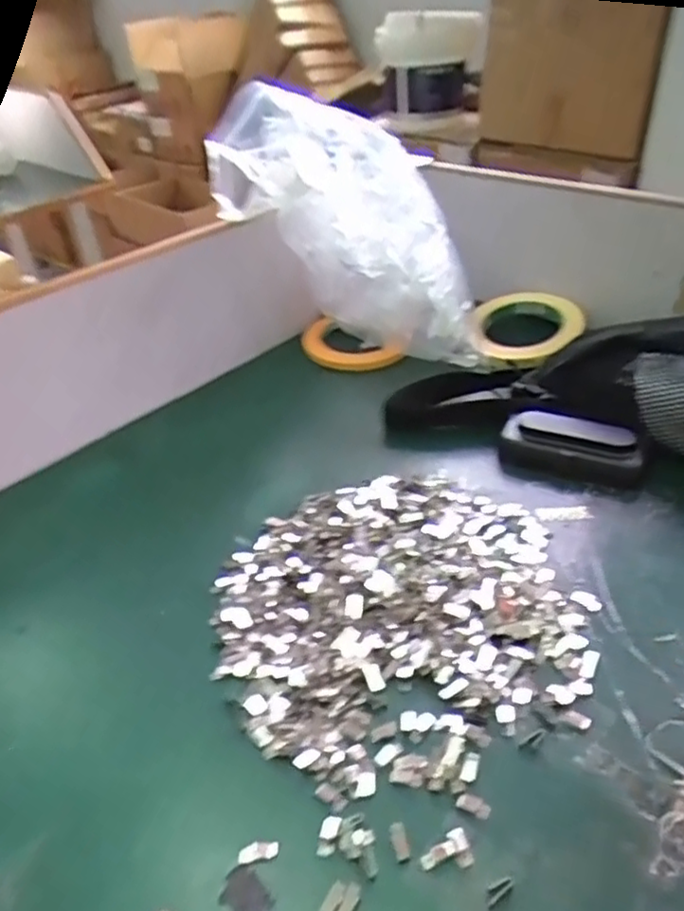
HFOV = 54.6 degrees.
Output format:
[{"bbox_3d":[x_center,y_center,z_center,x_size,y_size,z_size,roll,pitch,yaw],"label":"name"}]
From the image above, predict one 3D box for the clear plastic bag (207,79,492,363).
[{"bbox_3d":[0.008,-0.196,0.576,0.296,0.125,0.089,44,46,-7],"label":"clear plastic bag"}]

